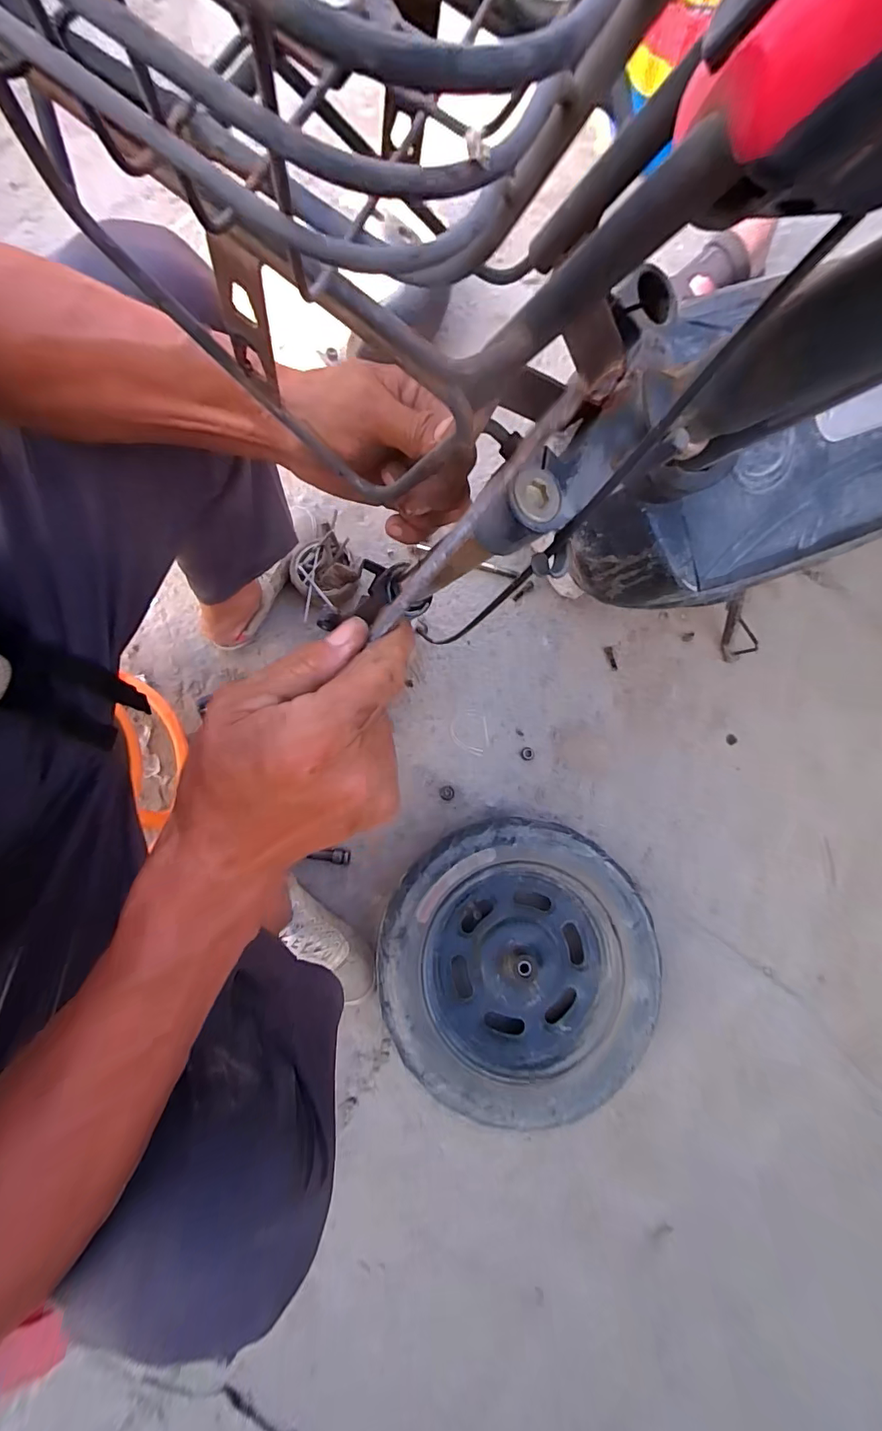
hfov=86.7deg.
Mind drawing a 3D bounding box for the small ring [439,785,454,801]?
[{"bbox_3d":[0.010,0.125,0.751,0.023,0.005,0.023,0,79,1],"label":"small ring"}]

